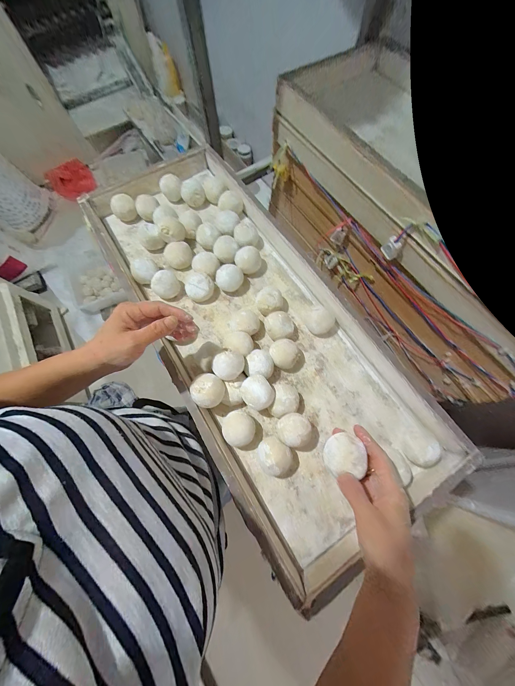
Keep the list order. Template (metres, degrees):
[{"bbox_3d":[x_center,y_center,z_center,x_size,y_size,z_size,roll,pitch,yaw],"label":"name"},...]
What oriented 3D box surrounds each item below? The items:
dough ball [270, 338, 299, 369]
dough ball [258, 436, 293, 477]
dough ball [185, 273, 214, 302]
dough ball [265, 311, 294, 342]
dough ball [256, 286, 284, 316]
[{"bbox_3d":[0.048,0.021,0.433,0.049,0.041,0.050,0,70,-1],"label":"dough ball"},{"bbox_3d":[0.025,0.180,0.374,0.050,0.052,0.048,0,70,-1],"label":"dough ball"},{"bbox_3d":[-0.118,-0.115,0.484,0.055,0.041,0.046,-12,71,-6],"label":"dough ball"},{"bbox_3d":[0.041,-0.030,0.442,0.052,0.048,0.052,0,70,-1],"label":"dough ball"},{"bbox_3d":[0.023,-0.079,0.461,0.050,0.045,0.047,0,70,-1],"label":"dough ball"}]

